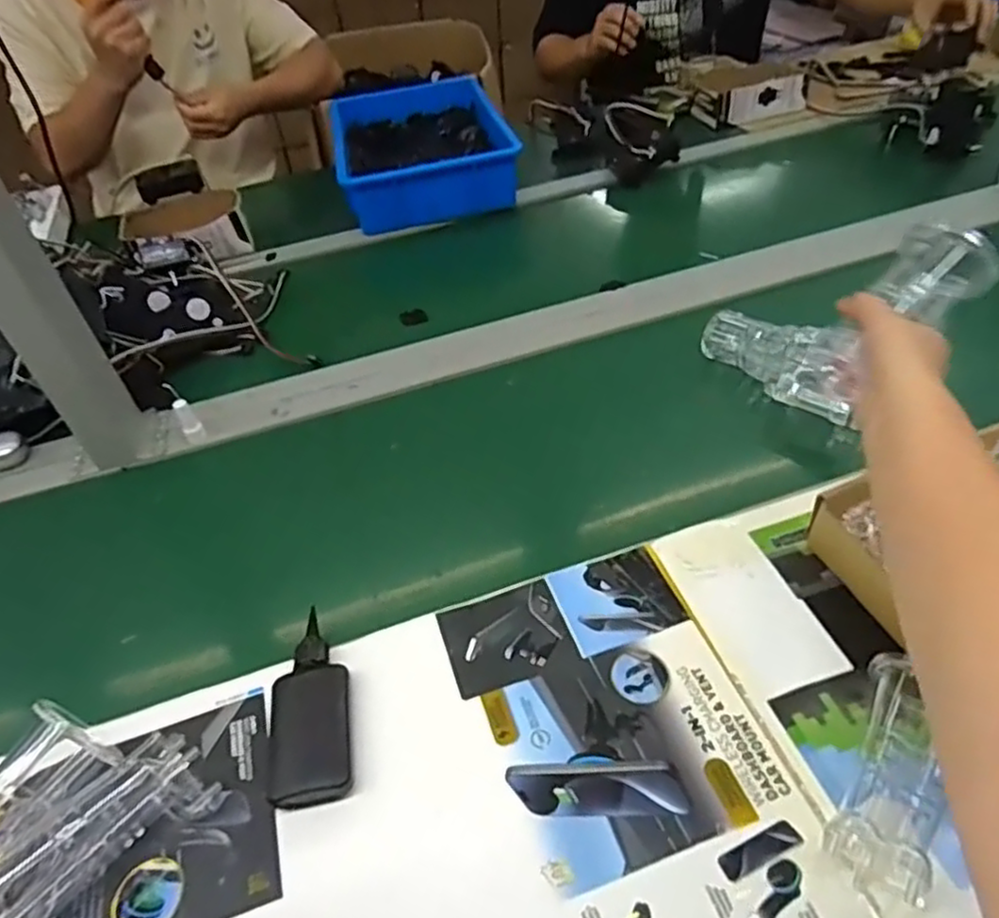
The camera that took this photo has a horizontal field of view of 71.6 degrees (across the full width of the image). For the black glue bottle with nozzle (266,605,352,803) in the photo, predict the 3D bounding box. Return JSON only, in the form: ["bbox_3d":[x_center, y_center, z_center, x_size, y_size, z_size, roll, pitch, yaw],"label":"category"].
[{"bbox_3d":[-0.135,0.178,0.497,0.054,0.019,0.133,-11,44,-4],"label":"black glue bottle with nozzle"}]

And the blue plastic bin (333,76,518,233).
[{"bbox_3d":[-0.135,-0.528,1.168,0.267,0.091,0.410,-12,44,-5],"label":"blue plastic bin"}]

